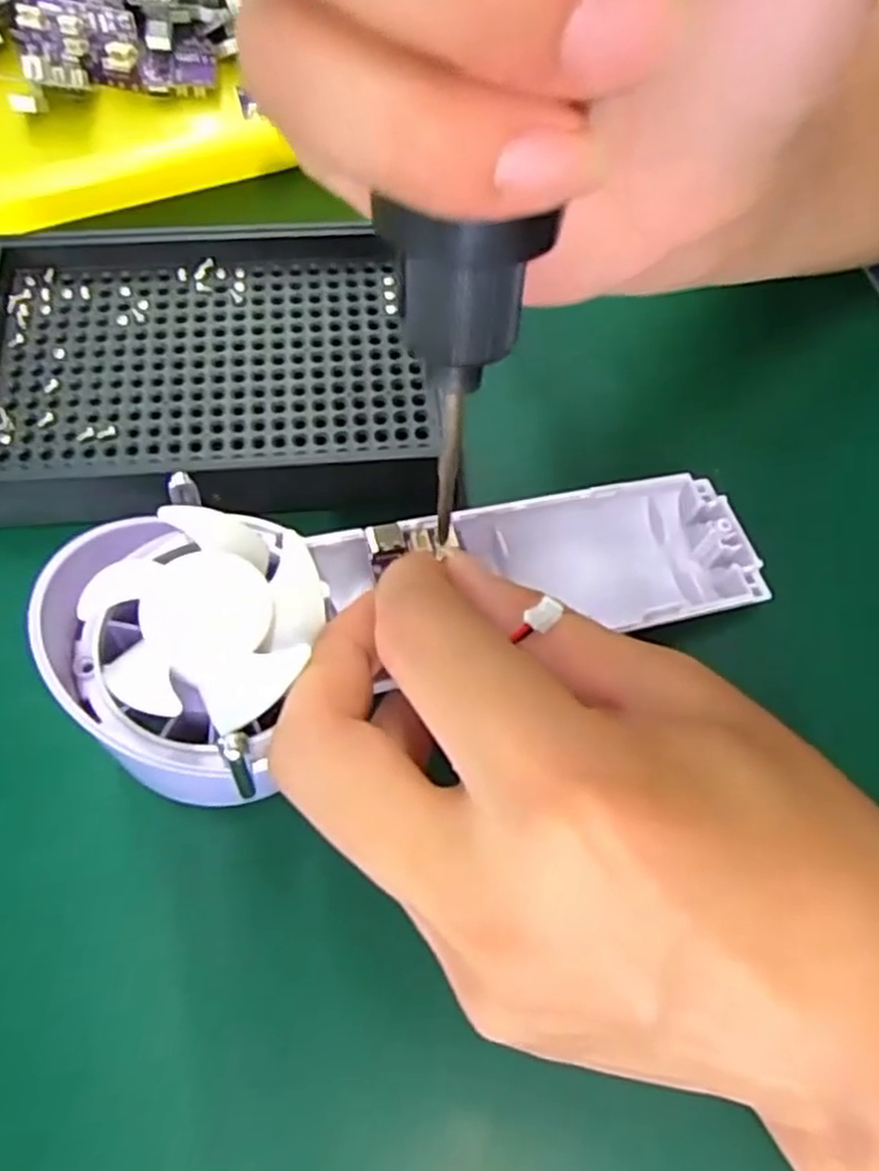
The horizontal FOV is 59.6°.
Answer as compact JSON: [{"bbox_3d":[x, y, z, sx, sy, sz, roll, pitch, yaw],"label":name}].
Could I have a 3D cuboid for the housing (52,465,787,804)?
[{"bbox_3d":[0.000,0.003,0.190,0.175,0.035,0.065,-10,65,-27],"label":"housing"}]

